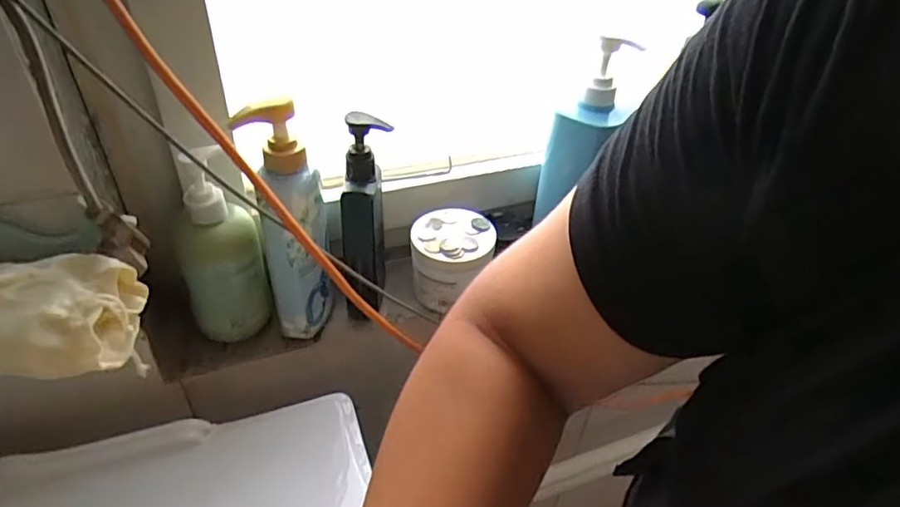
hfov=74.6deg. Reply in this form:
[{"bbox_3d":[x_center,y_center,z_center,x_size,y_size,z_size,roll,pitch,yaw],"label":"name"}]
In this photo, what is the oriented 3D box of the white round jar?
[{"bbox_3d":[0.001,0.006,0.610,0.080,0.075,0.080,2,42,-2],"label":"white round jar"}]

